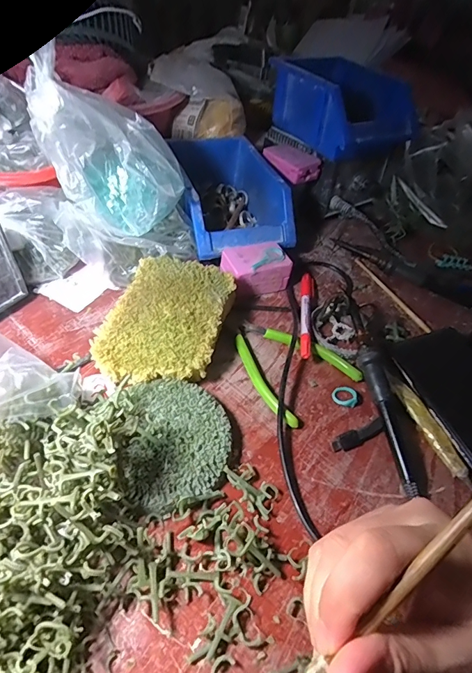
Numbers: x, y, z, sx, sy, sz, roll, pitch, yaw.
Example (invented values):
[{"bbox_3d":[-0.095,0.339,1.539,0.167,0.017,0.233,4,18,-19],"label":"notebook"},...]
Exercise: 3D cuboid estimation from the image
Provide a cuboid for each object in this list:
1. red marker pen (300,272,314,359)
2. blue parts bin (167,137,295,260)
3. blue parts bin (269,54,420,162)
[{"bbox_3d":[0.075,-0.027,0.436,0.015,0.014,0.137,11,42,3],"label":"red marker pen"},{"bbox_3d":[-0.006,-0.174,0.515,0.124,0.070,0.196,-4,49,-14],"label":"blue parts bin"},{"bbox_3d":[0.141,-0.308,0.556,0.135,0.086,0.198,-15,53,-22],"label":"blue parts bin"}]

